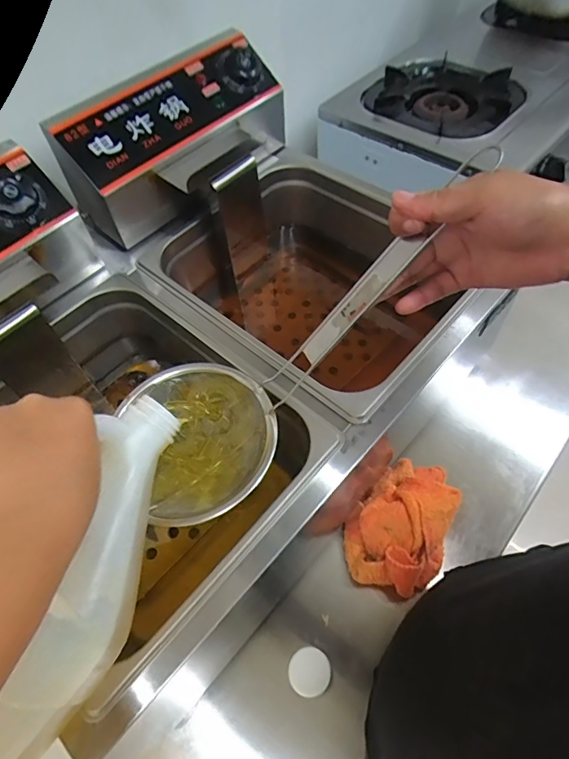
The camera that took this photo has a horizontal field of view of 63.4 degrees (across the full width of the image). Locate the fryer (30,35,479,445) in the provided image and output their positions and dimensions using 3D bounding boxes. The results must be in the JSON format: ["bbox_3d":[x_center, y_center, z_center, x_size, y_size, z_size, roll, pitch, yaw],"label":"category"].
[{"bbox_3d":[0.003,-0.149,0.520,0.263,0.243,0.403,-39,62,-19],"label":"fryer"}]

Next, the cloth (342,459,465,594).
[{"bbox_3d":[0.123,0.144,0.484,0.102,0.057,0.136,17,60,15],"label":"cloth"}]

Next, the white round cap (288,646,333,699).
[{"bbox_3d":[0.024,0.276,0.437,0.039,0.009,0.039,-2,57,3],"label":"white round cap"}]

